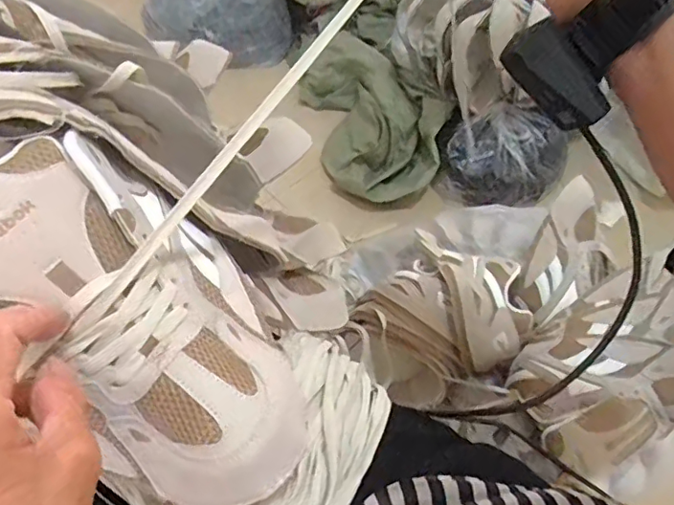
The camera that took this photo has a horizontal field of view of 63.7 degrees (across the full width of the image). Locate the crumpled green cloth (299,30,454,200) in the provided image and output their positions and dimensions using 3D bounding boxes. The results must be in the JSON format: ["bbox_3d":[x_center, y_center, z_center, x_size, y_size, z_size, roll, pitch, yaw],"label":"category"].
[{"bbox_3d":[0.045,-0.279,1.101,0.243,0.136,0.396,-36,65,-25],"label":"crumpled green cloth"}]

